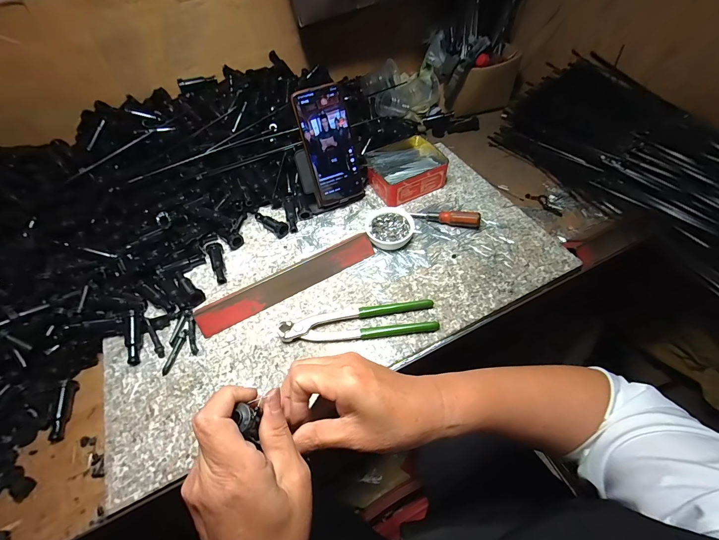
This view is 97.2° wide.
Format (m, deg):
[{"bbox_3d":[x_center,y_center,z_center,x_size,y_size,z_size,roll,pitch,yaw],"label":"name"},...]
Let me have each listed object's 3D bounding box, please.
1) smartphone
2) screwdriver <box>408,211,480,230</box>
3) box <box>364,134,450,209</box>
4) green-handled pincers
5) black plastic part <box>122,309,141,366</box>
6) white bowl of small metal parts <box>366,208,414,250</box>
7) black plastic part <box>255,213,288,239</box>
[{"bbox_3d":[-0.045,-0.190,0.490,0.076,0.163,0.009,-23,31,-12],"label":"smartphone"},{"bbox_3d":[0.137,-0.085,0.502,0.104,0.024,0.022,18,58,17],"label":"screwdriver"},{"bbox_3d":[0.083,-0.178,0.558,0.136,0.045,0.111,-28,57,-15],"label":"box"},{"bbox_3d":[-0.001,0.066,0.407,0.196,0.016,0.045,-6,54,0],"label":"green-handled pincers"},{"bbox_3d":[-0.291,0.085,0.406,0.015,0.011,0.071,-15,74,-7],"label":"black plastic part"},{"bbox_3d":[0.046,-0.062,0.489,0.072,0.026,0.071,-2,54,3],"label":"white bowl of small metal parts"},{"bbox_3d":[-0.144,-0.080,0.520,0.073,0.025,0.022,37,64,26],"label":"black plastic part"}]

